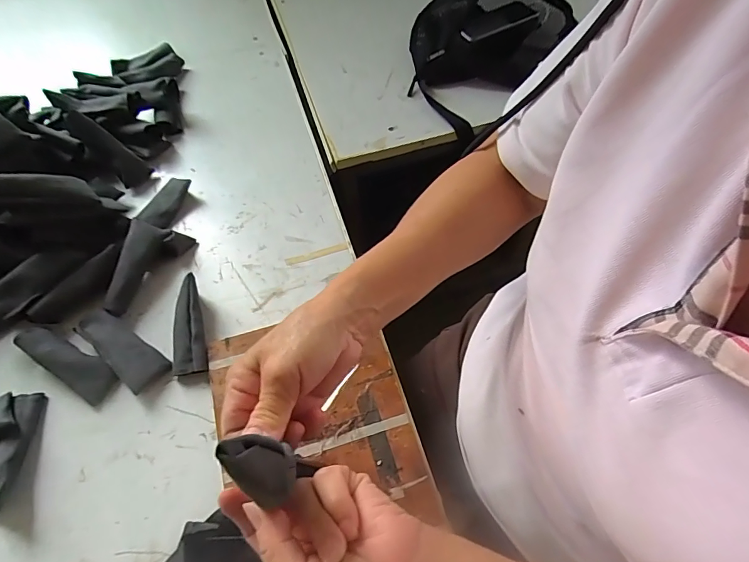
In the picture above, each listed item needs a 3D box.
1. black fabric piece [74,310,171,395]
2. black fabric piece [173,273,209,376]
[{"bbox_3d":[-0.260,0.070,0.430,0.098,0.024,0.039,36,69,19],"label":"black fabric piece"},{"bbox_3d":[-0.194,0.045,0.434,0.037,0.017,0.100,-9,74,-3],"label":"black fabric piece"}]

